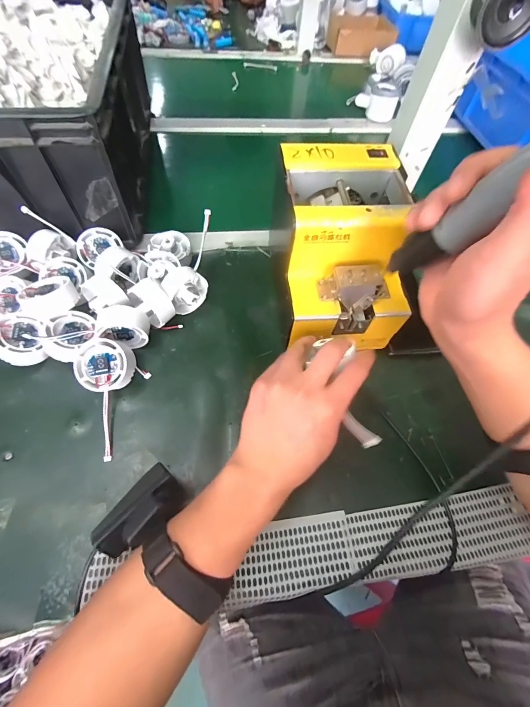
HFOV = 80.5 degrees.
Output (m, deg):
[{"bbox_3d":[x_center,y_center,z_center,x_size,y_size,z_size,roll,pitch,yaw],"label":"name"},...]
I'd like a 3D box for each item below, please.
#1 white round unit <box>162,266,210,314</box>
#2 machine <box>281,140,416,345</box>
[{"bbox_3d":[-0.096,-0.076,0.382,0.042,0.044,0.052,7,60,3],"label":"white round unit"},{"bbox_3d":[0.086,-0.108,0.347,0.121,0.140,0.182,-2,60,-2],"label":"machine"}]

